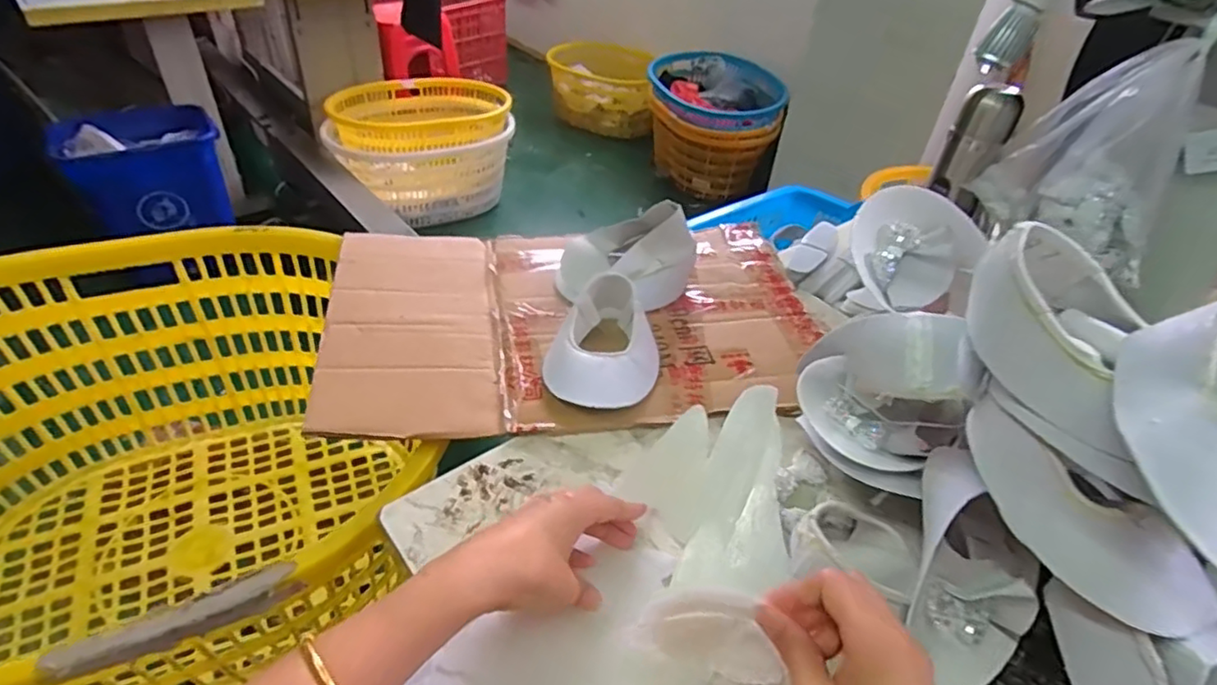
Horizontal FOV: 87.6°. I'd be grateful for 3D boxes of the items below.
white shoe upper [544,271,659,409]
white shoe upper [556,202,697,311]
[{"bbox_3d":[-0.004,-0.004,0.614,0.107,0.051,0.145,4,41,-1],"label":"white shoe upper"},{"bbox_3d":[0.023,-0.097,0.696,0.154,0.090,0.097,4,41,-1],"label":"white shoe upper"}]

